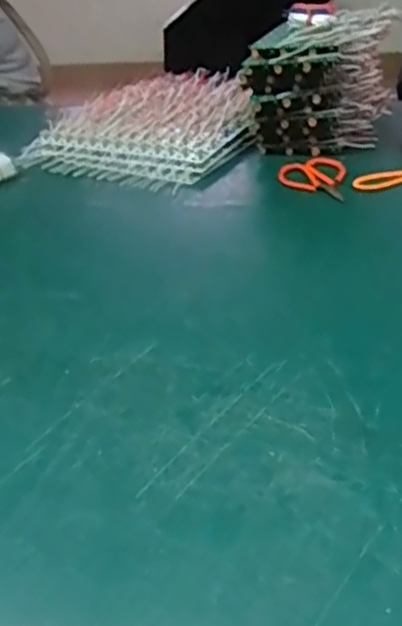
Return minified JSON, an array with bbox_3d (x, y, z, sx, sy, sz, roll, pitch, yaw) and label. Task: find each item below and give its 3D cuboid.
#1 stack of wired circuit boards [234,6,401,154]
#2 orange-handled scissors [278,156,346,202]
[{"bbox_3d":[0.157,-0.297,0.870,0.192,0.161,0.143,-1,33,10],"label":"stack of wired circuit boards"},{"bbox_3d":[0.137,-0.162,0.801,0.076,0.012,0.116,-8,32,-1],"label":"orange-handled scissors"}]

